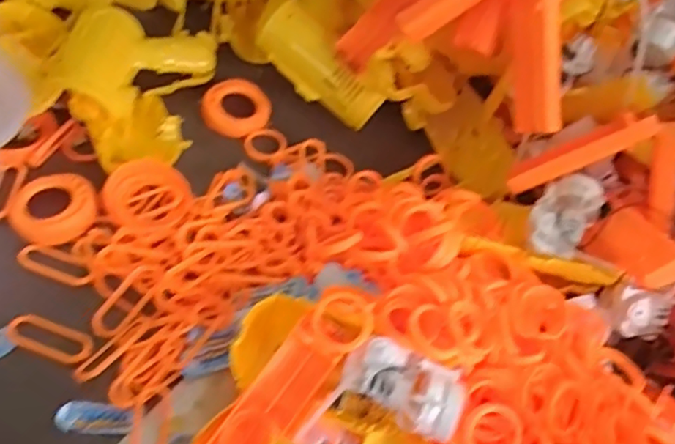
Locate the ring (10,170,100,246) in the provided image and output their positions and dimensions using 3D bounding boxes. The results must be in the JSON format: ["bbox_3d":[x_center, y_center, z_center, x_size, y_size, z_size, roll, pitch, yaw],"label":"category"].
[{"bbox_3d":[-0.206,-0.011,0.413,0.057,0.014,0.056,5,53,-7],"label":"ring"}]

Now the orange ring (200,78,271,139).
[{"bbox_3d":[-0.089,-0.102,0.505,0.057,0.010,0.058,5,70,-14],"label":"orange ring"}]

